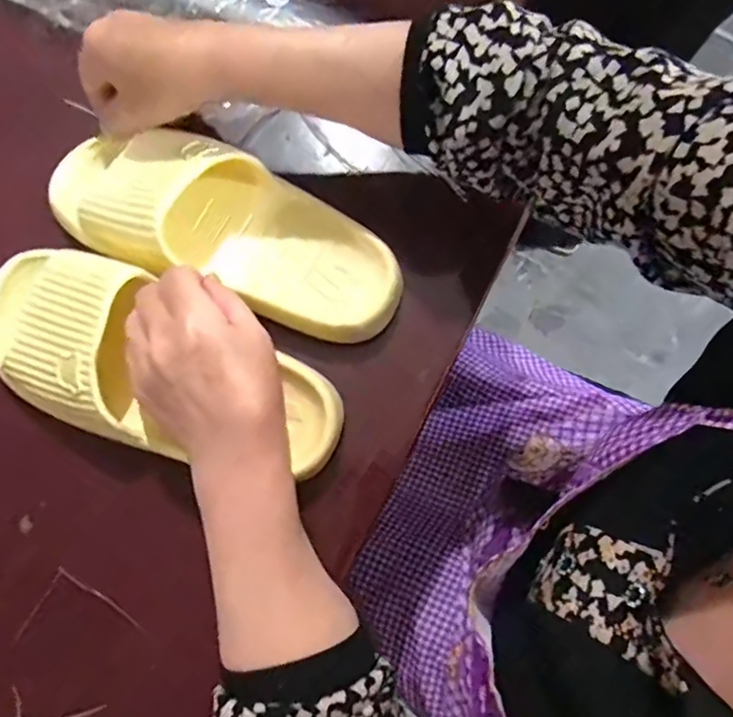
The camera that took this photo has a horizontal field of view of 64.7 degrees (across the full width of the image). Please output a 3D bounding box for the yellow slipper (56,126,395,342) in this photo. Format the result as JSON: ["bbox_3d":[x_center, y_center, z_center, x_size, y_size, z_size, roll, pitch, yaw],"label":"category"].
[{"bbox_3d":[-0.095,-0.093,0.397,0.248,0.068,0.097,24,72,0],"label":"yellow slipper"}]

